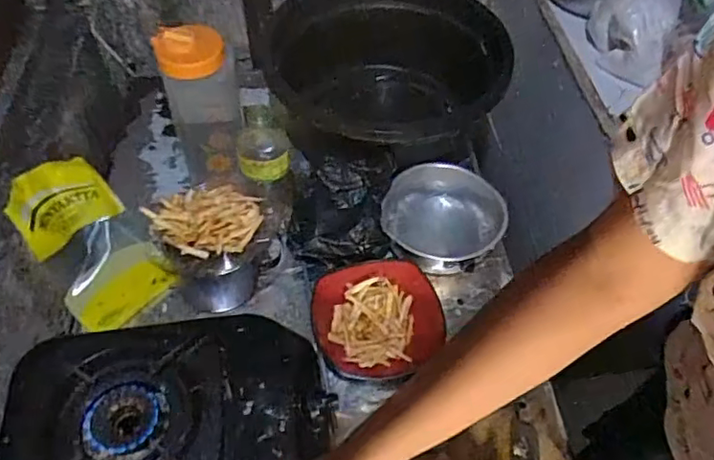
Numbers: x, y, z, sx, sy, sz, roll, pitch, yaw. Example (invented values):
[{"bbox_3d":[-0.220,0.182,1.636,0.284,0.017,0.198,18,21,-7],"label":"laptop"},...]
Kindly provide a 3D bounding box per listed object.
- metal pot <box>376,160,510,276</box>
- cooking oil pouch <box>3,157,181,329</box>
[{"bbox_3d":[0.132,-0.015,0.930,0.185,0.084,0.187,1,53,-1],"label":"metal pot"},{"bbox_3d":[-0.396,0.016,0.849,0.148,0.029,0.248,-36,100,-35],"label":"cooking oil pouch"}]

